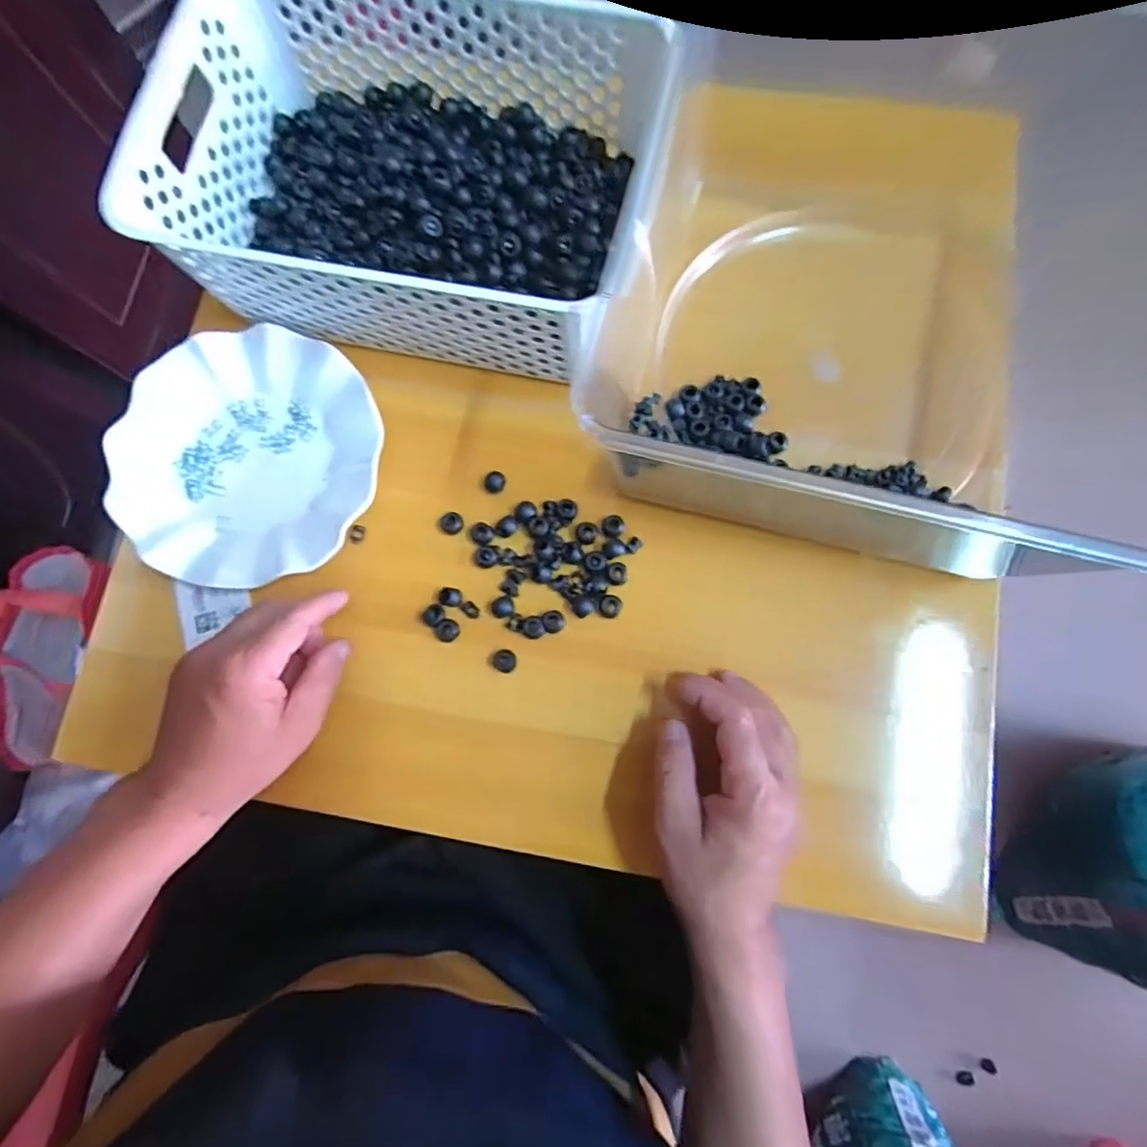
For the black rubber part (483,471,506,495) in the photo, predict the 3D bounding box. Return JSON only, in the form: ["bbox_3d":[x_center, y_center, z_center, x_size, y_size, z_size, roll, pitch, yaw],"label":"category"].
[{"bbox_3d":[-0.054,-0.064,0.417,0.015,0.010,0.012,-34,80,-5],"label":"black rubber part"}]

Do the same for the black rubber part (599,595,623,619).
[{"bbox_3d":[0.024,0.022,0.396,0.015,0.005,0.015,0,79,1],"label":"black rubber part"}]

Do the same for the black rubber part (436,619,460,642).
[{"bbox_3d":[-0.084,0.039,0.404,0.015,0.013,0.014,0,79,1],"label":"black rubber part"}]

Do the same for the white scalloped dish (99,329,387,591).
[{"bbox_3d":[-0.225,-0.082,0.418,0.179,0.024,0.177,-10,79,-1],"label":"white scalloped dish"}]

